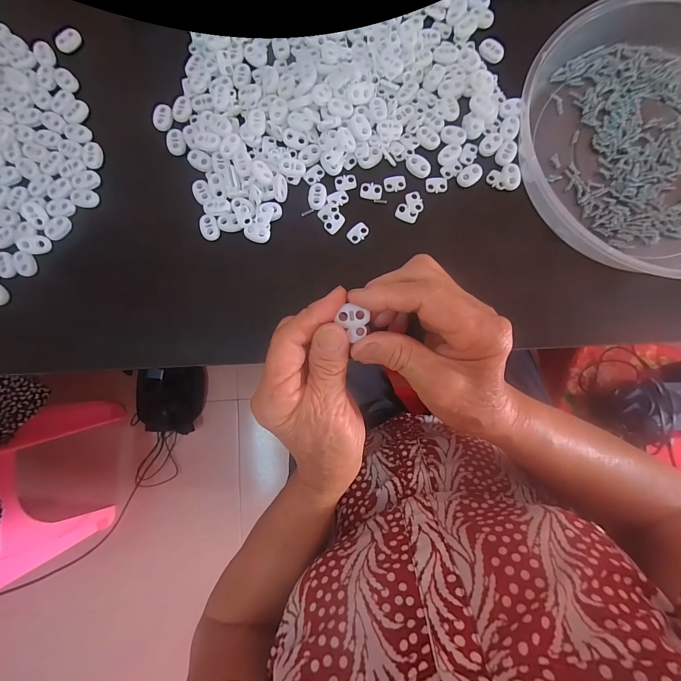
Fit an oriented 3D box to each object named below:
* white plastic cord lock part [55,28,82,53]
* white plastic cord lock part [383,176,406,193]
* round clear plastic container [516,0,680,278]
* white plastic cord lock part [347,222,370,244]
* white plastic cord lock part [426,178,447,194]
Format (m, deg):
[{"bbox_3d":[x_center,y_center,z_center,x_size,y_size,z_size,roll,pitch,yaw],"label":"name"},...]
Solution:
[{"bbox_3d":[-0.245,-0.271,0.289,0.022,0.008,0.012,-44,87,-3],"label":"white plastic cord lock part"},{"bbox_3d":[0.048,-0.137,0.278,0.019,0.004,0.014,-4,86,0],"label":"white plastic cord lock part"},{"bbox_3d":[0.264,-0.164,0.261,0.219,0.040,0.228,0,86,0],"label":"round clear plastic container"},{"bbox_3d":[0.015,-0.093,0.276,0.019,0.004,0.014,-43,87,-3],"label":"white plastic cord lock part"},{"bbox_3d":[0.084,-0.136,0.279,0.018,0.004,0.015,-1,86,0],"label":"white plastic cord lock part"}]

